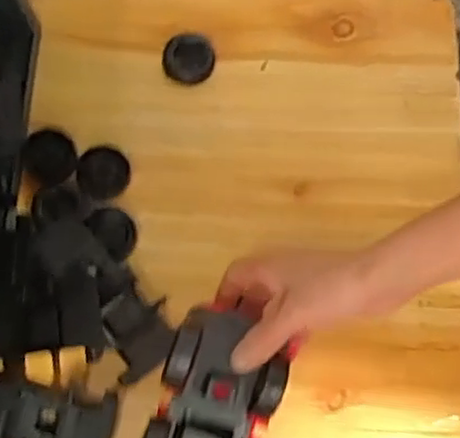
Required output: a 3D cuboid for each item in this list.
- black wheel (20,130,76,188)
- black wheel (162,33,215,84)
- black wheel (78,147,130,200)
[{"bbox_3d":[-0.163,-0.056,0.606,0.044,0.018,0.048,0,78,0],"label":"black wheel"},{"bbox_3d":[-0.039,-0.150,0.624,0.047,0.011,0.045,0,78,0],"label":"black wheel"},{"bbox_3d":[-0.111,-0.041,0.595,0.043,0.023,0.042,0,78,0],"label":"black wheel"}]

